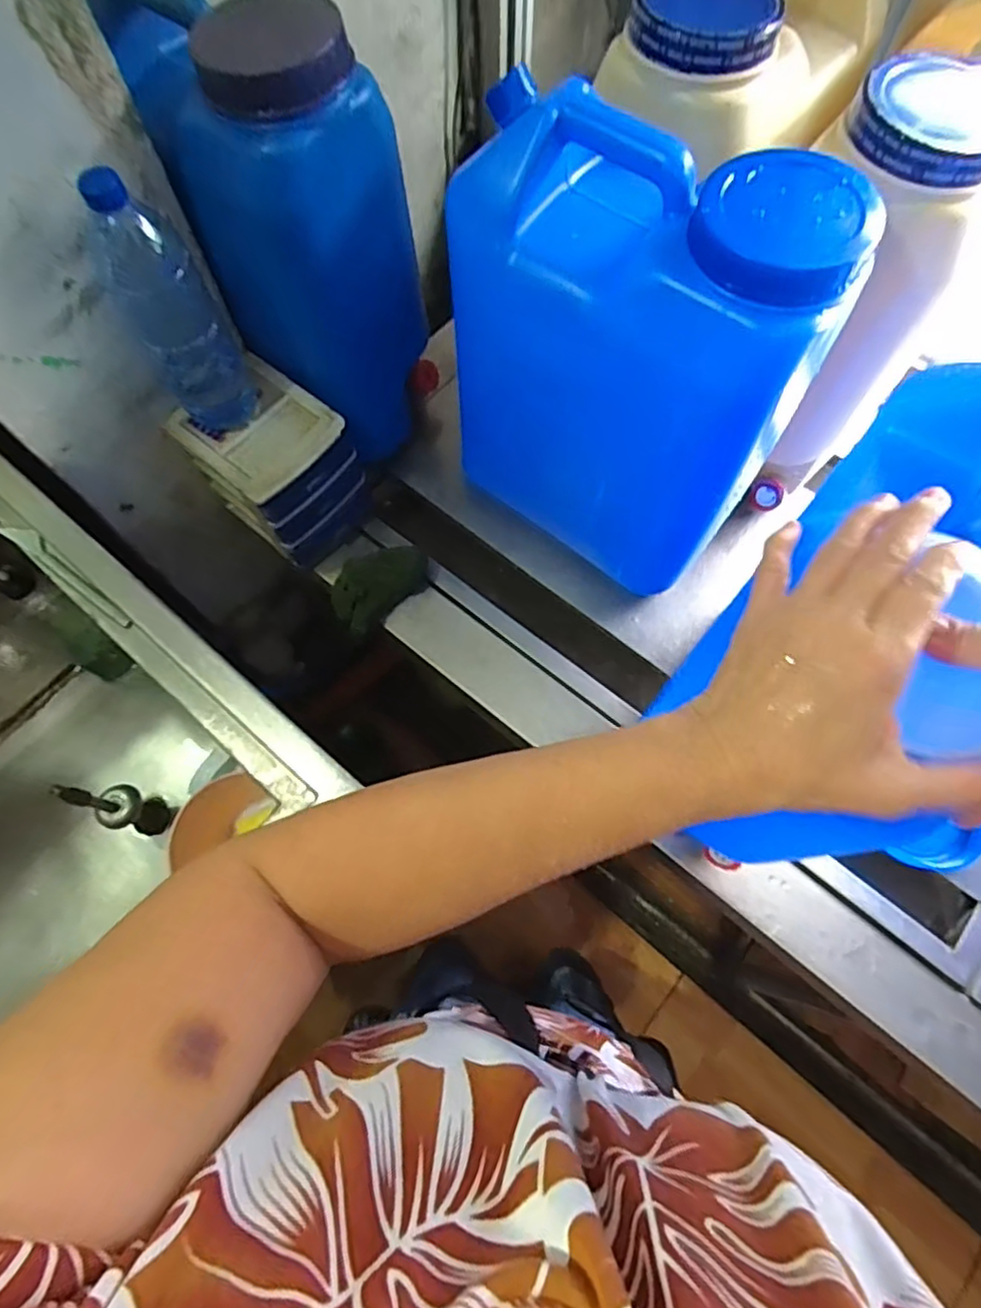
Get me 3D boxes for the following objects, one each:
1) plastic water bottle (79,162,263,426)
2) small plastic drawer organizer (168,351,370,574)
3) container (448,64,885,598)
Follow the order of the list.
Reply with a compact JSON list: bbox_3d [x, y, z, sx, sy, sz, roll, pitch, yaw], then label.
[{"bbox_3d":[-0.302,-0.323,0.606,0.080,0.246,0.067,-28,70,-8],"label":"plastic water bottle"},{"bbox_3d":[-0.260,-0.229,0.782,0.172,0.156,0.138,39,75,15],"label":"small plastic drawer organizer"},{"bbox_3d":[0.116,-0.264,0.618,0.315,0.382,0.136,34,74,14],"label":"container"}]

